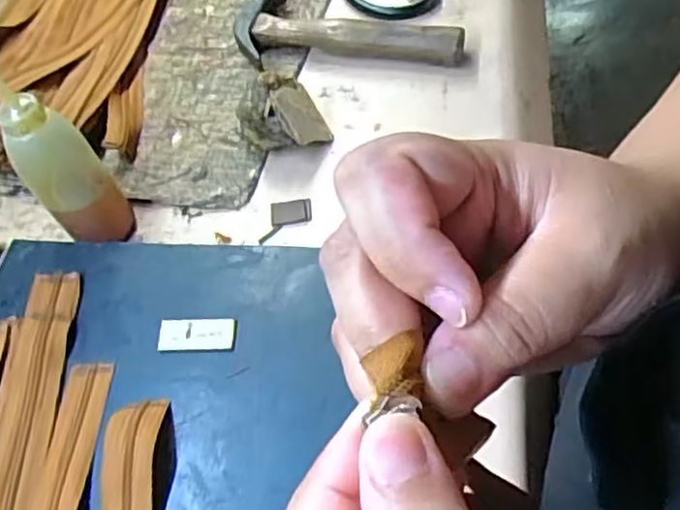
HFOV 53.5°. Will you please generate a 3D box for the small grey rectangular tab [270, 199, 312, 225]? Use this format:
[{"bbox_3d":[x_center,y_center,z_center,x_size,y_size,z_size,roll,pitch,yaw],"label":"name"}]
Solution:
[{"bbox_3d":[-0.036,-0.032,0.498,0.030,0.004,0.023,-8,56,5],"label":"small grey rectangular tab"}]

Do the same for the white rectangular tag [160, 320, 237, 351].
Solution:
[{"bbox_3d":[-0.091,0.050,0.427,0.050,0.004,0.020,-2,57,9],"label":"white rectangular tag"}]

